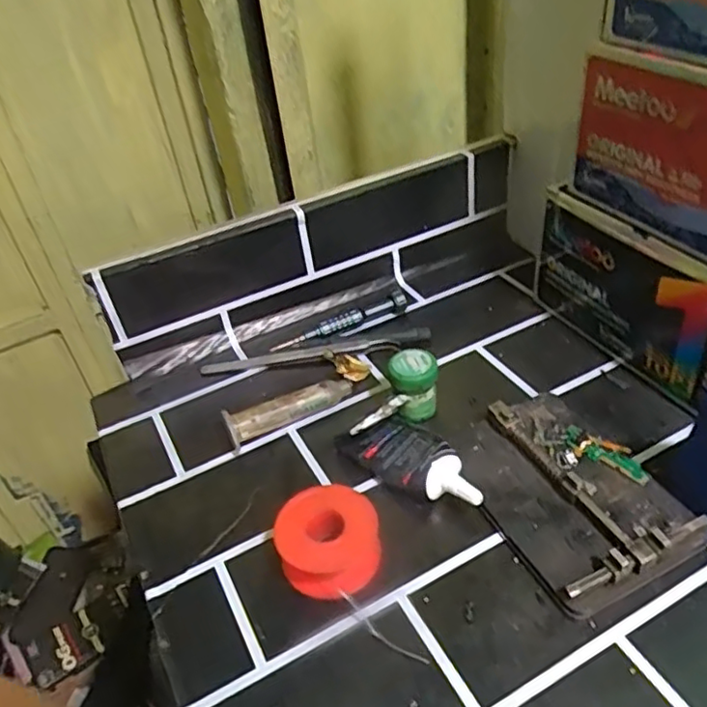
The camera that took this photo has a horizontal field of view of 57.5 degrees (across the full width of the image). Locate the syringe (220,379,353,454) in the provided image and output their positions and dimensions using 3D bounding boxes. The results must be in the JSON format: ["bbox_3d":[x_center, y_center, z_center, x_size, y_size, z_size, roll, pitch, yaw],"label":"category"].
[{"bbox_3d":[-0.043,0.037,0.431,0.087,0.021,0.016,-22,41,-18],"label":"syringe"}]

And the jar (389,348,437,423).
[{"bbox_3d":[0.039,0.023,0.417,0.030,0.042,0.030,-6,39,2],"label":"jar"}]

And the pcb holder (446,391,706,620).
[{"bbox_3d":[0.116,0.072,0.359,0.086,0.022,0.129,-21,41,-17],"label":"pcb holder"}]

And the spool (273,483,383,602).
[{"bbox_3d":[-0.013,0.099,0.343,0.052,0.029,0.047,-12,39,-6],"label":"spool"}]

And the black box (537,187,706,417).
[{"bbox_3d":[0.205,-0.040,0.423,0.071,0.095,0.185,-22,41,-18],"label":"black box"}]

